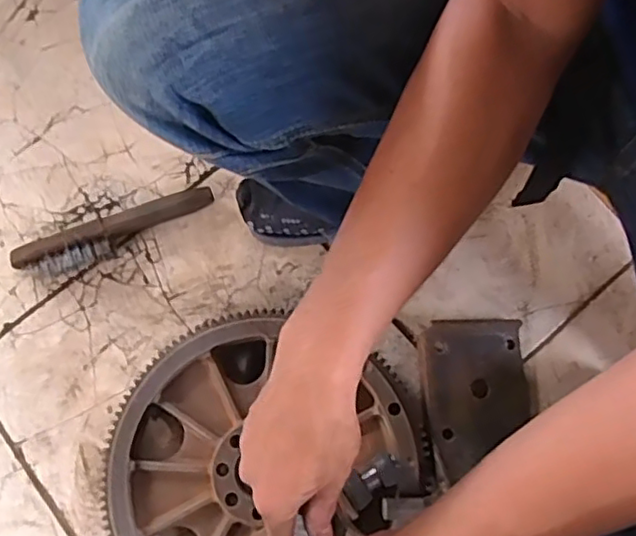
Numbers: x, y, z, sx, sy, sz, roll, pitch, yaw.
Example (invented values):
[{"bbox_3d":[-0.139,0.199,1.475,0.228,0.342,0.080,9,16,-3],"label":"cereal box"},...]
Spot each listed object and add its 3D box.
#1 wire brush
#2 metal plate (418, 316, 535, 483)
[{"bbox_3d":[-0.237,-0.042,0.742,0.233,0.036,0.040,-22,75,-5],"label":"wire brush"},{"bbox_3d":[0.168,0.130,0.656,0.113,0.018,0.149,-1,74,-9],"label":"metal plate"}]

